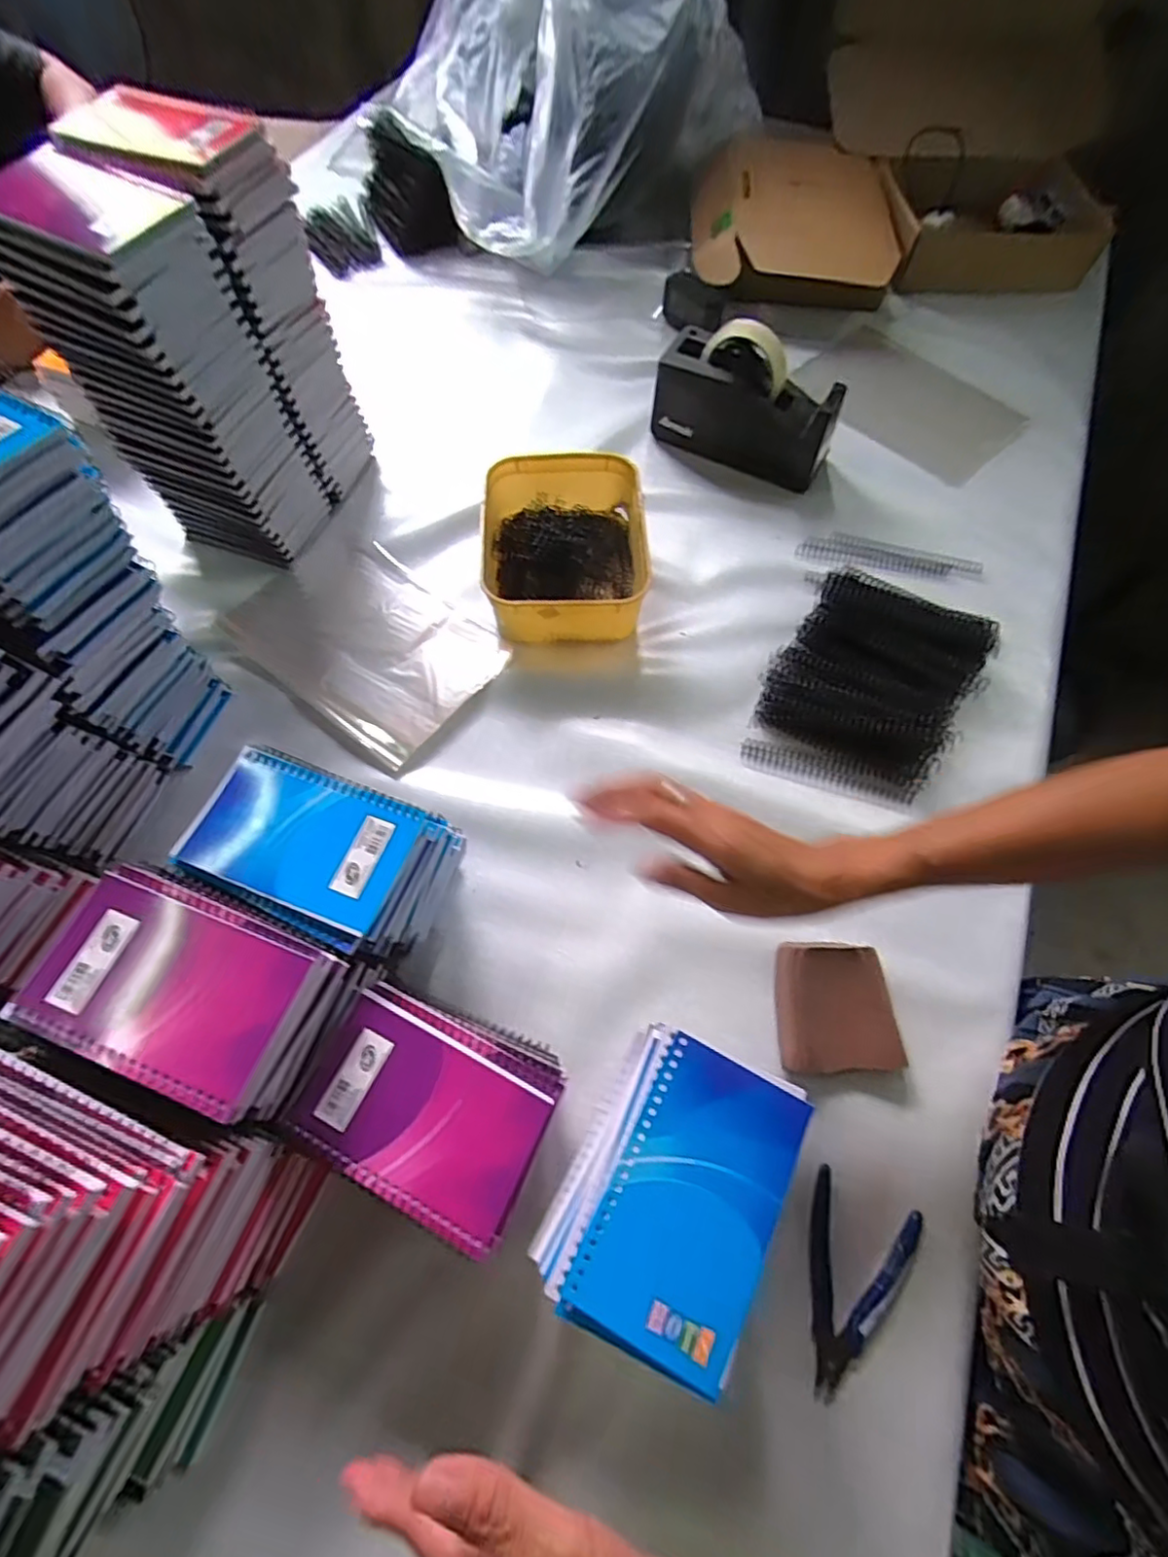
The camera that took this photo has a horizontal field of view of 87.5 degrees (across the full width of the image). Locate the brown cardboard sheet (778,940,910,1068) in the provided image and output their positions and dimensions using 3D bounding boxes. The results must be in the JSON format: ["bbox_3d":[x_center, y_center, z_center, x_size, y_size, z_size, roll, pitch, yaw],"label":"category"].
[{"bbox_3d":[0.185,0.169,0.456,0.084,0.026,0.088,0,65,-2],"label":"brown cardboard sheet"}]

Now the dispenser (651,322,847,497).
[{"bbox_3d":[0.182,-0.421,0.678,0.196,0.114,0.073,22,66,9],"label":"dispenser"}]

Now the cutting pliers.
[{"bbox_3d":[0.167,0.326,0.392,0.068,0.006,0.116,27,67,11],"label":"cutting pliers"}]

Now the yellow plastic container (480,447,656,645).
[{"bbox_3d":[-0.019,-0.231,0.618,0.153,0.063,0.189,-3,65,-3],"label":"yellow plastic container"}]

